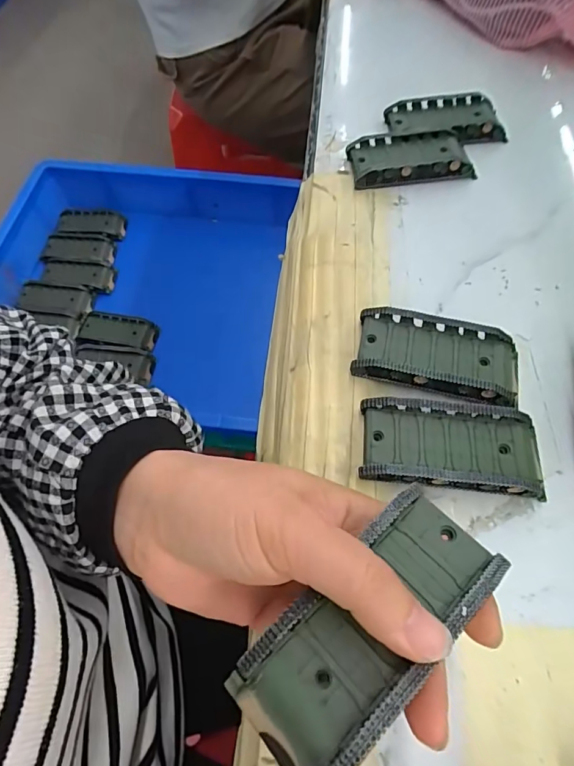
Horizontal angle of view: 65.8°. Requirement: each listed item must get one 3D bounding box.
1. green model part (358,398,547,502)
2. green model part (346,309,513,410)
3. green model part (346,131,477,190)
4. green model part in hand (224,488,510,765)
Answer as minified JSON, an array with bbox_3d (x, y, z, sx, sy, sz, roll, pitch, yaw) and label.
[{"bbox_3d":[0.088,0.035,0.235,0.094,0.022,0.044,4,61,4],"label":"green model part"},{"bbox_3d":[0.089,-0.015,0.262,0.093,0.021,0.046,11,62,7],"label":"green model part"},{"bbox_3d":[0.097,-0.179,0.356,0.090,0.019,0.044,-7,61,-3],"label":"green model part"},{"bbox_3d":[0.028,0.081,0.149,0.096,0.020,0.042,-38,67,-19],"label":"green model part in hand"}]

